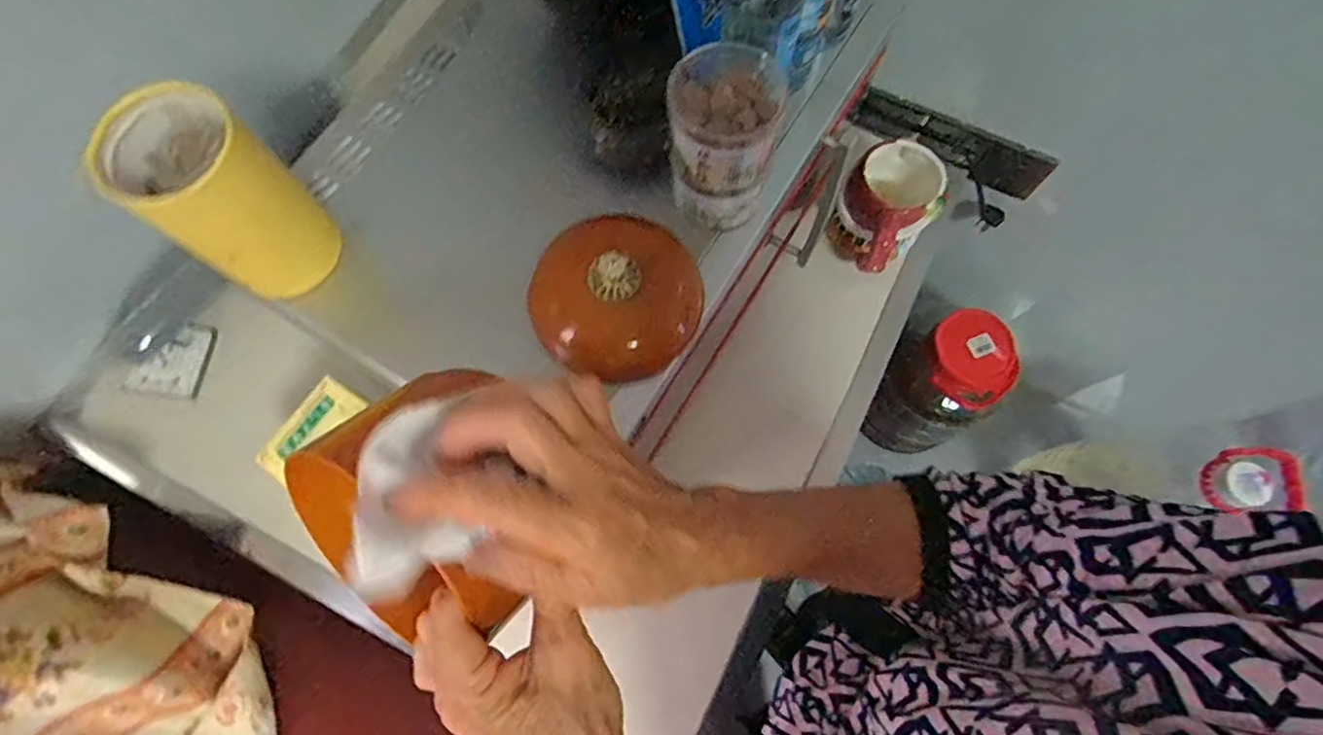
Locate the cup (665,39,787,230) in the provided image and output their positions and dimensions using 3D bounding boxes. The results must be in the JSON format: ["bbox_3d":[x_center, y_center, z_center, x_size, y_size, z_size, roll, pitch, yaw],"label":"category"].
[{"bbox_3d":[0.041,-0.156,0.464,0.075,0.112,0.078,10,73,3],"label":"cup"}]

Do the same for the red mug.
[{"bbox_3d":[0.264,-0.188,0.767,0.100,0.122,0.130,35,76,10],"label":"red mug"}]

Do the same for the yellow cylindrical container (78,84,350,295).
[{"bbox_3d":[-0.288,-0.112,0.436,0.080,0.128,0.080,0,73,0],"label":"yellow cylindrical container"}]

